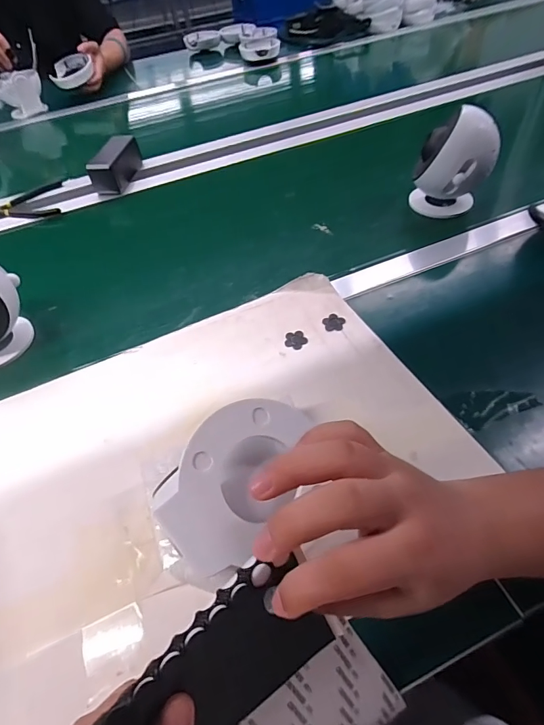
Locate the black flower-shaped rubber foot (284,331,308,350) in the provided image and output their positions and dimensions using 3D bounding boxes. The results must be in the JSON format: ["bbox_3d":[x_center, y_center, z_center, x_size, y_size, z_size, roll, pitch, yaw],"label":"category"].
[{"bbox_3d":[0.027,-0.027,0.467,0.025,0.004,0.026,-28,53,-15],"label":"black flower-shaped rubber foot"}]

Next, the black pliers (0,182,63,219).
[{"bbox_3d":[-0.458,-0.292,0.737,0.134,0.011,0.113,-17,51,-6],"label":"black pliers"}]

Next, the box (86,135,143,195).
[{"bbox_3d":[-0.292,-0.372,0.749,0.050,0.059,0.125,3,52,10],"label":"box"}]

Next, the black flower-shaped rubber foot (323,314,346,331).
[{"bbox_3d":[0.073,-0.048,0.475,0.025,0.004,0.025,-4,51,4],"label":"black flower-shaped rubber foot"}]

